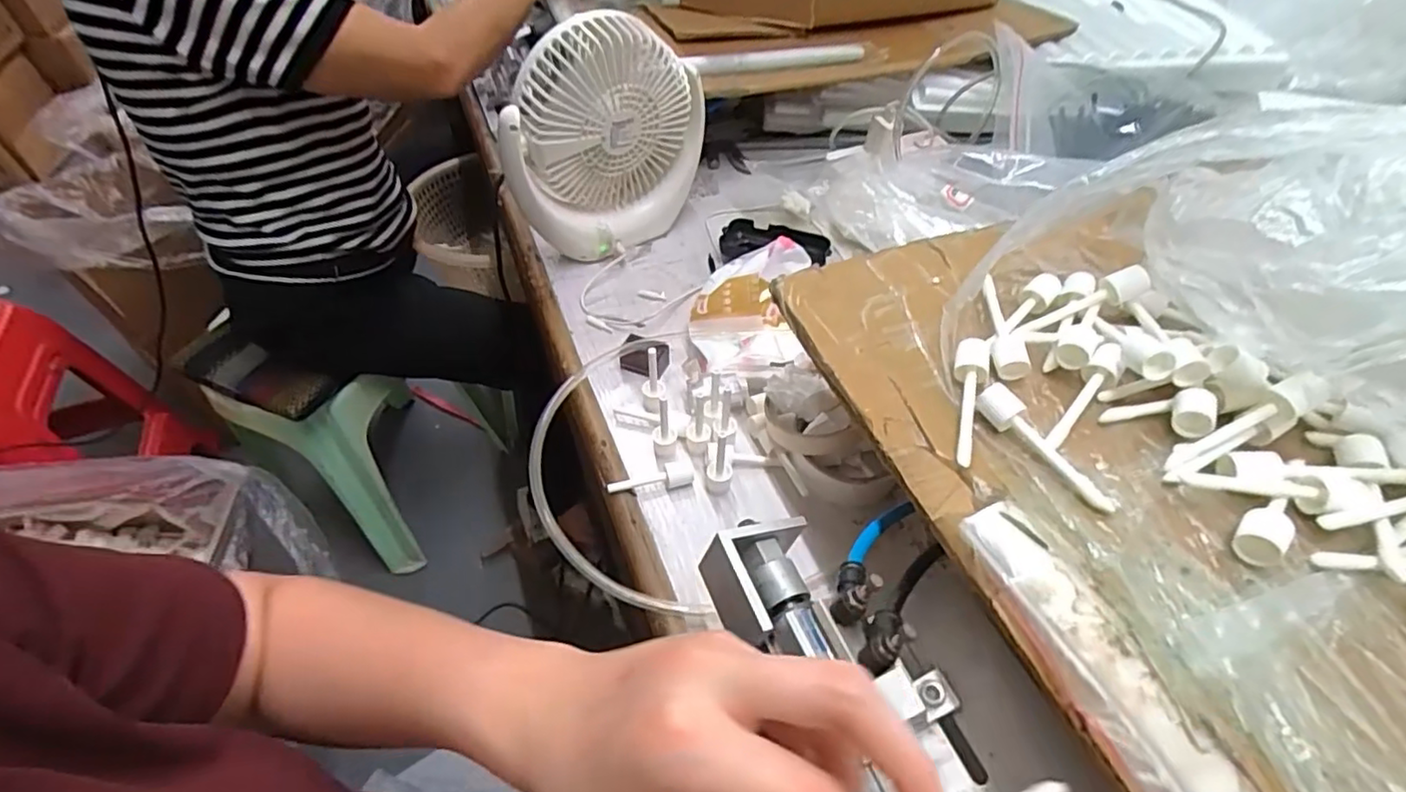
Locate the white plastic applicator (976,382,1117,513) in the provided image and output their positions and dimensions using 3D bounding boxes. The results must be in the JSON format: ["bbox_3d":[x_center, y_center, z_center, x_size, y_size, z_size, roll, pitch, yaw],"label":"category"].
[{"bbox_3d":[0.179,0.024,0.329,0.013,0.018,0.081,-29,55,-23],"label":"white plastic applicator"}]

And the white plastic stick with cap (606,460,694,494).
[{"bbox_3d":[-0.040,0.062,0.478,0.065,0.012,0.016,-9,50,-8],"label":"white plastic stick with cap"}]

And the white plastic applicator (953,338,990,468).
[{"bbox_3d":[0.147,0.000,0.355,0.019,0.017,0.086,16,51,13],"label":"white plastic applicator"}]

